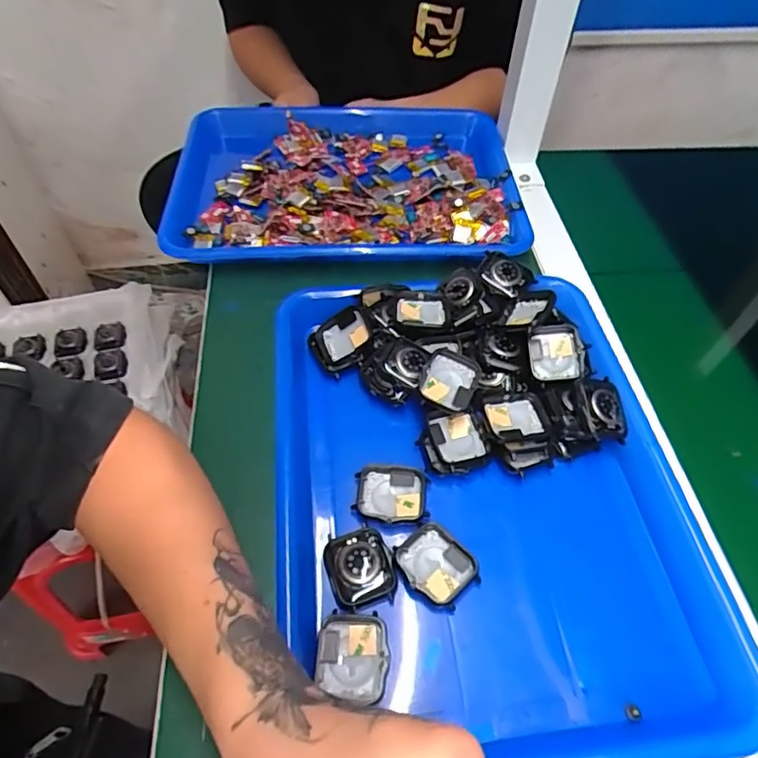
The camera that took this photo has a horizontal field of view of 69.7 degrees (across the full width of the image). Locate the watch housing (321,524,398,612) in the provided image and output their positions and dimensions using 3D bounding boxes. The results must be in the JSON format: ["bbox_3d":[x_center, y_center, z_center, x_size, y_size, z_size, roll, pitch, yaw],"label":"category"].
[{"bbox_3d":[-0.011,0.111,0.323,0.038,0.008,0.043,-15,52,-11],"label":"watch housing"}]

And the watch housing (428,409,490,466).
[{"bbox_3d":[0.055,0.041,0.369,0.034,0.016,0.038,-10,51,-8],"label":"watch housing"}]

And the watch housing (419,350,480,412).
[{"bbox_3d":[0.050,0.001,0.383,0.037,0.006,0.042,25,74,0],"label":"watch housing"}]

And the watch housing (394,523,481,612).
[{"bbox_3d":[0.035,0.114,0.328,0.039,0.013,0.046,-33,57,-23],"label":"watch housing"}]

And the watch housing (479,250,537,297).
[{"bbox_3d":[0.103,-0.084,0.445,0.042,0.017,0.035,25,56,17],"label":"watch housing"}]

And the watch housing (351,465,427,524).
[{"bbox_3d":[0.008,0.076,0.354,0.045,0.015,0.037,1,50,2],"label":"watch housing"}]

